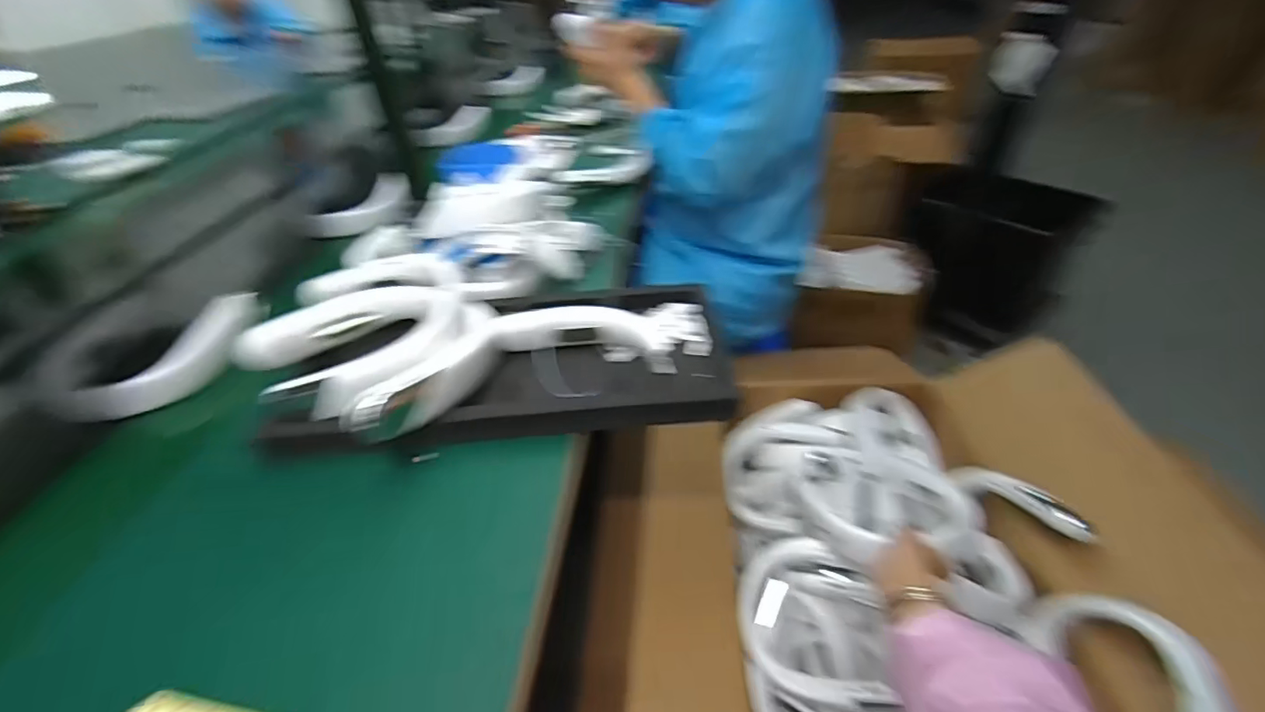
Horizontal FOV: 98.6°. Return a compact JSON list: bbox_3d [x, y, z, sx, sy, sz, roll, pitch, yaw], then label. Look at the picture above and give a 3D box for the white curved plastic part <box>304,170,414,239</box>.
[{"bbox_3d":[-0.498,-0.260,0.994,0.203,0.060,0.051,-28,42,-5],"label":"white curved plastic part"}]

